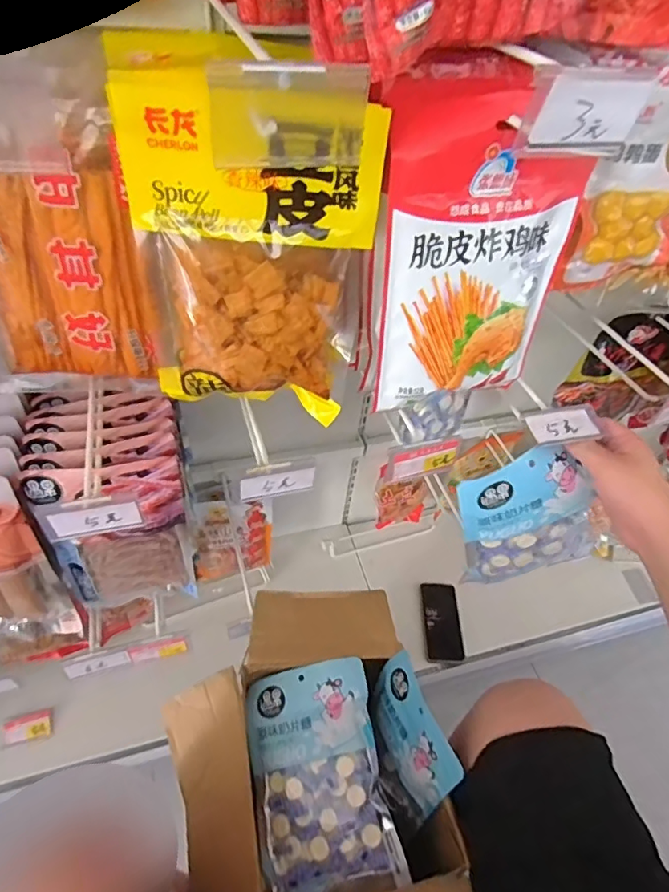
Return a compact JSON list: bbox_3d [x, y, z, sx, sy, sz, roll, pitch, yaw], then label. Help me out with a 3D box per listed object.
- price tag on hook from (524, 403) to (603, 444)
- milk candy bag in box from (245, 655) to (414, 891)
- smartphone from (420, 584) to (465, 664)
[{"bbox_3d":[0.231,-0.022,0.526,0.075,0.008,0.040,-9,62,-13],"label":"price tag on hook"},{"bbox_3d":[-0.017,0.388,0.618,0.149,0.035,0.231,-17,58,1],"label":"milk candy bag in box"},{"bbox_3d":[0.216,0.352,1.049,0.072,0.010,0.152,-6,57,8],"label":"smartphone"}]

